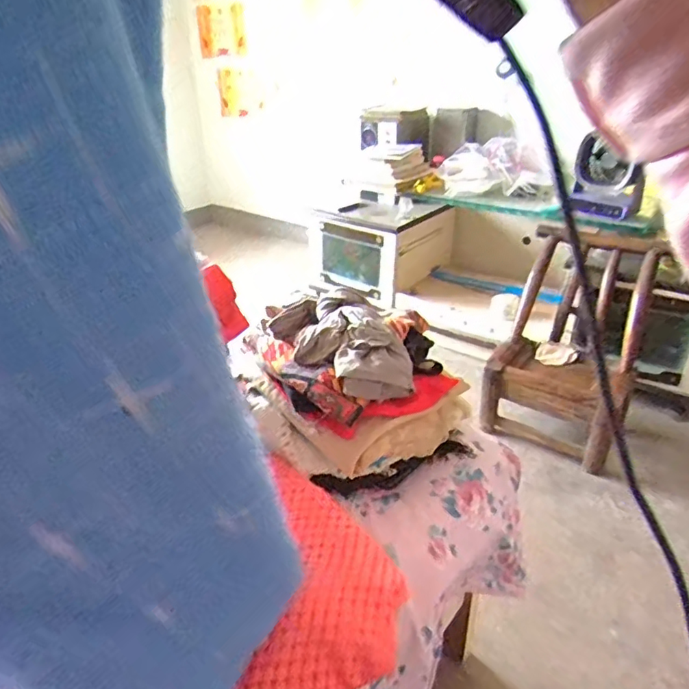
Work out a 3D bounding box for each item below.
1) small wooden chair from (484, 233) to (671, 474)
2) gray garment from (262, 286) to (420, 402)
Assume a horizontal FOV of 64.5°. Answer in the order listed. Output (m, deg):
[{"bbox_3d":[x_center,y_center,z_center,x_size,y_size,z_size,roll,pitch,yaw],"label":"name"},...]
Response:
[{"bbox_3d":[0.637,-0.011,1.523,0.352,0.497,0.400,19,35,30],"label":"small wooden chair"},{"bbox_3d":[-0.004,-0.008,0.659,0.115,0.058,0.199,-16,33,-26],"label":"gray garment"}]

